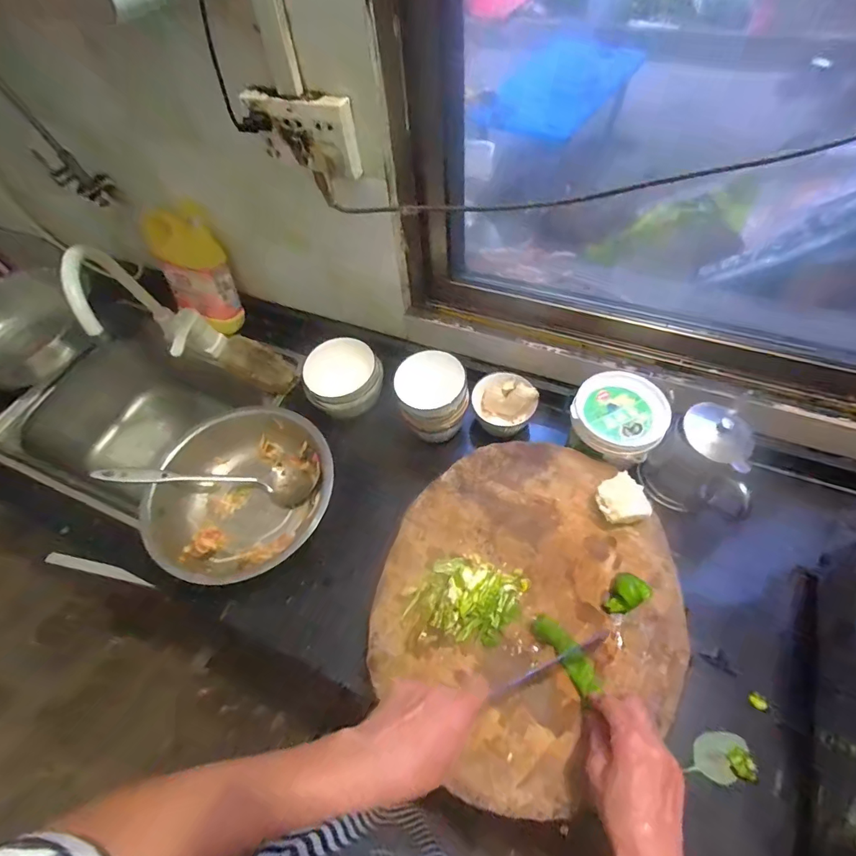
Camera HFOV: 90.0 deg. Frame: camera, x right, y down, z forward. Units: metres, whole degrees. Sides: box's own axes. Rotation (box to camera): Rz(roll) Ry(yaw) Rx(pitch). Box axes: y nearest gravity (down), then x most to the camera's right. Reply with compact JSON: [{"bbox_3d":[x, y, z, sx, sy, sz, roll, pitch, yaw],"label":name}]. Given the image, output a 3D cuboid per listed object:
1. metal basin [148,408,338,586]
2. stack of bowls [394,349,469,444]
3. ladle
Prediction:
[{"bbox_3d":[-0.272,0.109,0.677,0.262,0.099,0.271,-2,57,3],"label":"metal basin"},{"bbox_3d":[0.002,-0.044,0.684,0.103,0.137,0.087,-30,60,-14],"label":"stack of bowls"},{"bbox_3d":[-0.336,0.080,0.683,0.302,0.078,0.077,7,56,-17],"label":"ladle"}]

